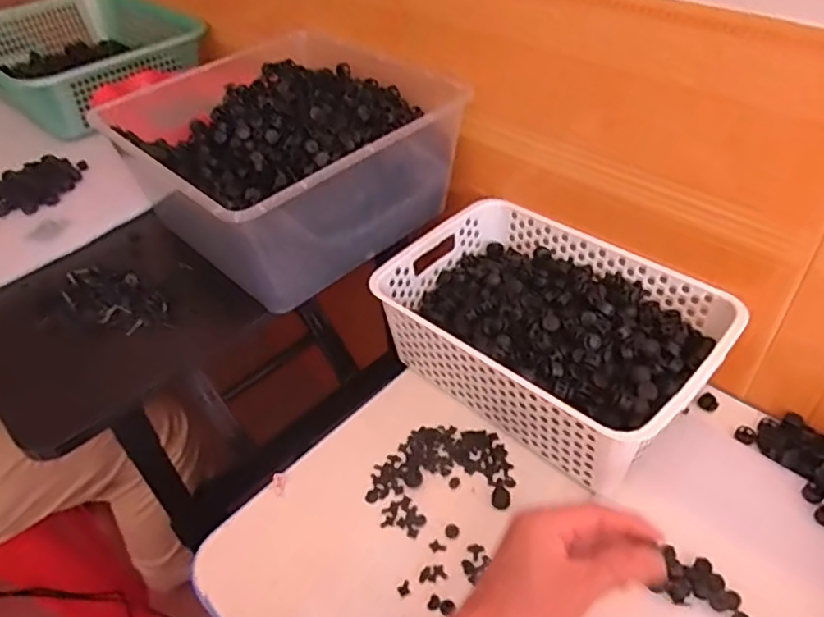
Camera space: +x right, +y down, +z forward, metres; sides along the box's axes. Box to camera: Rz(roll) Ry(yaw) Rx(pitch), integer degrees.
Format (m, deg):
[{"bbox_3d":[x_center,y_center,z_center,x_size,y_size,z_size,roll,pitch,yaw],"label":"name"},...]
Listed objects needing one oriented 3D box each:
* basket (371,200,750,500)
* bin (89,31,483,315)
[{"bbox_3d":[0.136,0.018,0.626,0.303,0.100,0.203,31,55,32],"label":"basket"},{"bbox_3d":[-0.131,-0.174,0.692,0.286,0.126,0.305,-35,51,-26],"label":"bin"}]

